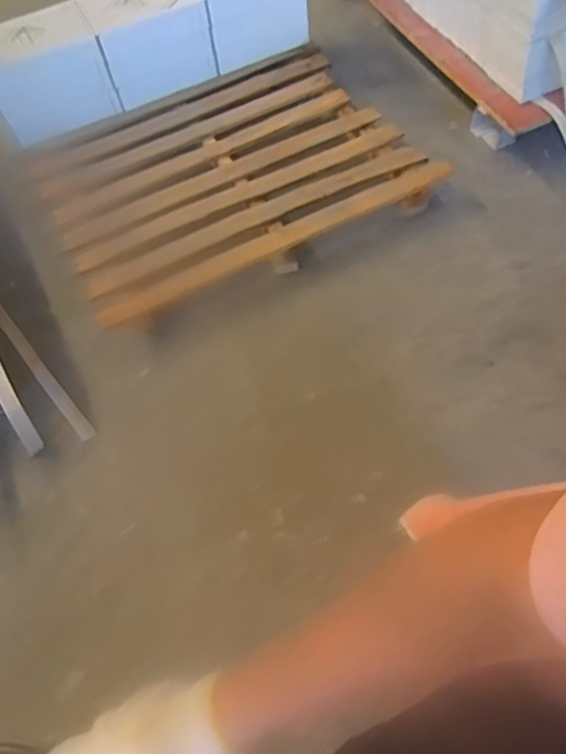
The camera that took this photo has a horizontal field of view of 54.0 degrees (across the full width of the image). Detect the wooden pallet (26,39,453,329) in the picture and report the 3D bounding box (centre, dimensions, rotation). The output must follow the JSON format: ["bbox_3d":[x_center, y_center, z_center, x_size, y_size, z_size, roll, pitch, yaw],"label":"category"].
[{"bbox_3d":[-0.130,-0.581,1.581,1.027,0.114,0.676,-28,62,-11],"label":"wooden pallet"}]

